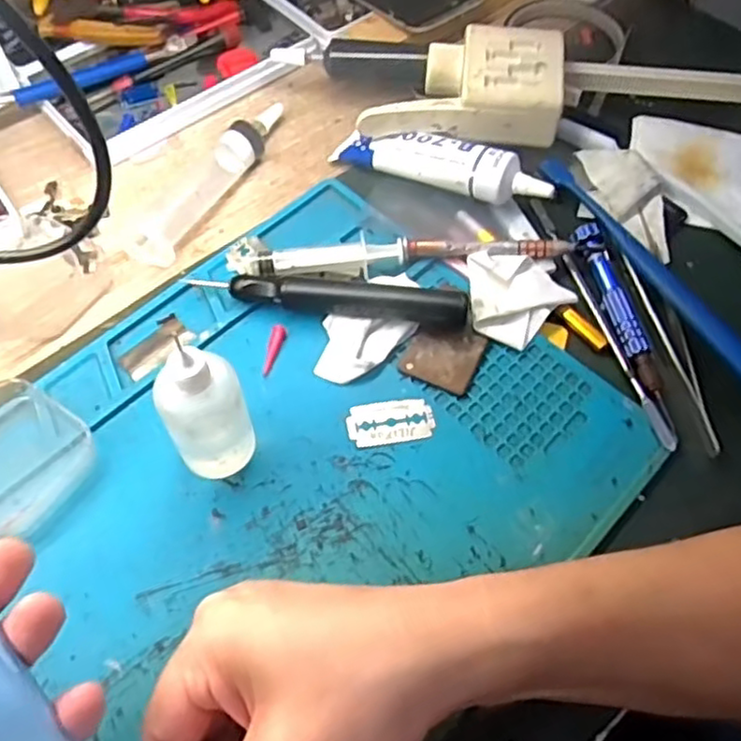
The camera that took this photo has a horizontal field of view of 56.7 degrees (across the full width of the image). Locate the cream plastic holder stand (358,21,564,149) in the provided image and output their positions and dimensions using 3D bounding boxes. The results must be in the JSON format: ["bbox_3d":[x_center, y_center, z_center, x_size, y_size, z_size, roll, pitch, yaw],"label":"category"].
[{"bbox_3d":[0.055,-0.173,0.425,0.117,0.049,0.061,1,60,-2],"label":"cream plastic holder stand"}]

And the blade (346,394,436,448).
[{"bbox_3d":[0.010,0.024,0.340,0.043,0.004,0.024,-10,61,-8],"label":"blade"}]

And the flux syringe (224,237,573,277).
[{"bbox_3d":[0.015,-0.069,0.385,0.188,0.016,0.029,-3,61,-4],"label":"flux syringe"}]

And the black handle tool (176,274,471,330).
[{"bbox_3d":[-0.022,-0.039,0.362,0.144,0.023,0.015,8,60,2],"label":"black handle tool"}]

